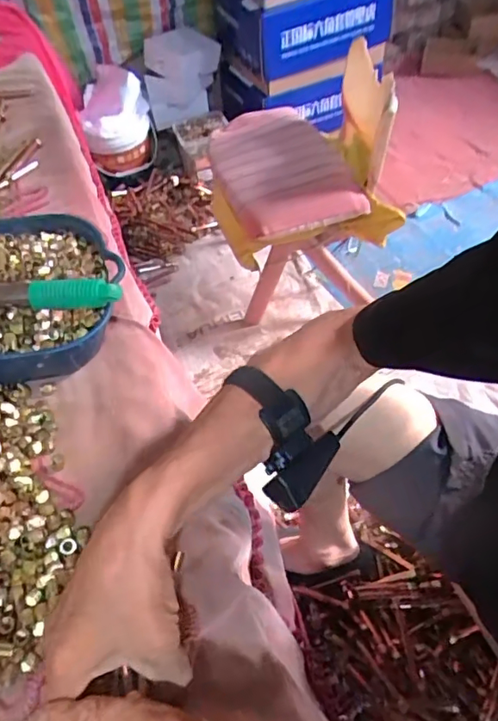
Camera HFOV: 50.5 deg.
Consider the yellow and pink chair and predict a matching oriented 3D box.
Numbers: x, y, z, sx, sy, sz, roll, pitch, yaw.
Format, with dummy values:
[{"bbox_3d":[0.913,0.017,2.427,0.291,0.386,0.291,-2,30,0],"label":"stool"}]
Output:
[{"bbox_3d":[0.092,-0.385,1.141,0.332,0.405,0.422,-7,53,-1],"label":"yellow and pink chair"}]

